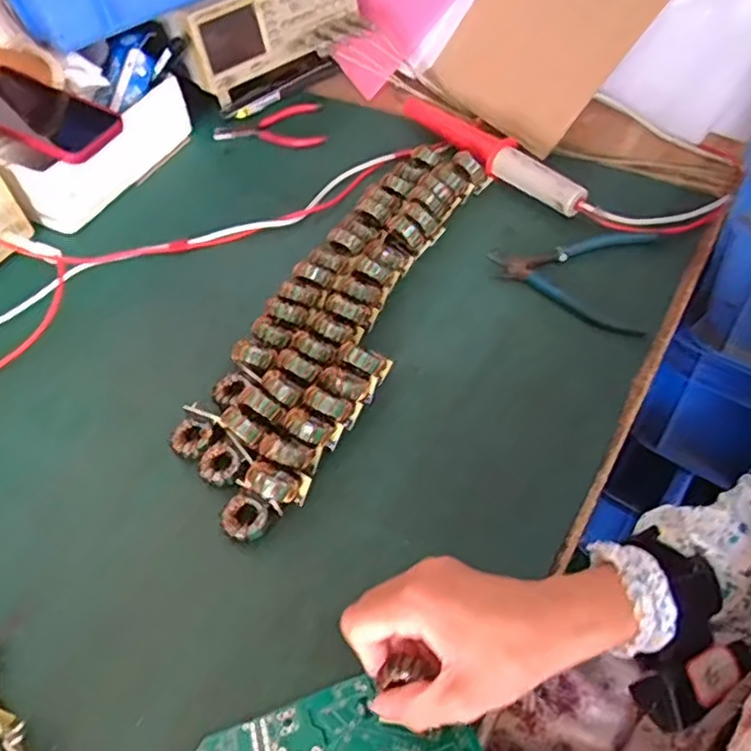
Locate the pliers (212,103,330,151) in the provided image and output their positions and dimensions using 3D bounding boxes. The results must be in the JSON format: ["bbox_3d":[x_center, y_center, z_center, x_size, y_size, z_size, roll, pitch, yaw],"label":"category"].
[{"bbox_3d":[-0.122,-0.286,0.755,0.136,0.017,0.087,0,53,5],"label":"pliers"}]

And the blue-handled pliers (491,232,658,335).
[{"bbox_3d":[0.176,-0.095,0.596,0.140,0.010,0.127,10,54,12],"label":"blue-handled pliers"}]

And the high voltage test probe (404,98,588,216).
[{"bbox_3d":[0.117,-0.239,0.689,0.041,0.035,0.250,-31,57,-18],"label":"high voltage test probe"}]

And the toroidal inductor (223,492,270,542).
[{"bbox_3d":[-0.092,0.101,0.462,0.032,0.015,0.029,28,60,24],"label":"toroidal inductor"}]

